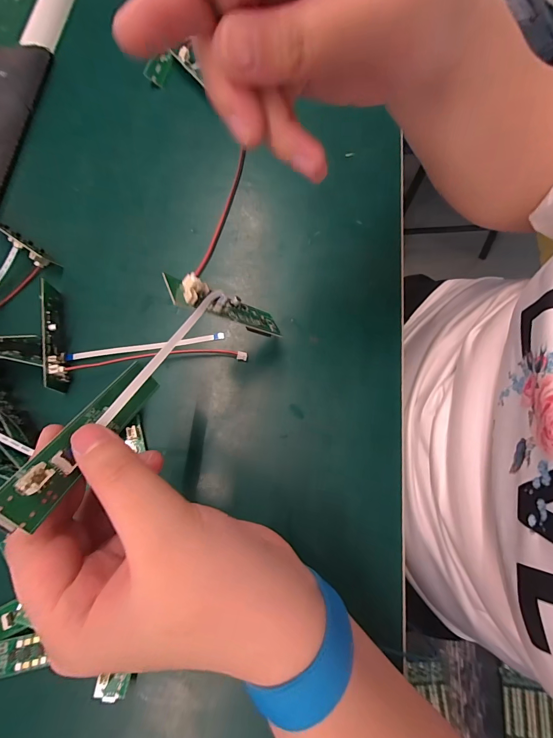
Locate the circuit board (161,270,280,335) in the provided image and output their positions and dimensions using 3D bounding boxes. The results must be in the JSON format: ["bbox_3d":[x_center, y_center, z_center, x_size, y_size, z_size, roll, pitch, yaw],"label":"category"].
[{"bbox_3d":[-0.025,-0.035,0.194,0.012,0.085,0.021,-17,72,34],"label":"circuit board"}]

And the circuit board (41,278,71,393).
[{"bbox_3d":[-0.162,-0.025,0.240,0.011,0.021,0.083,-18,74,-2],"label":"circuit board"}]

